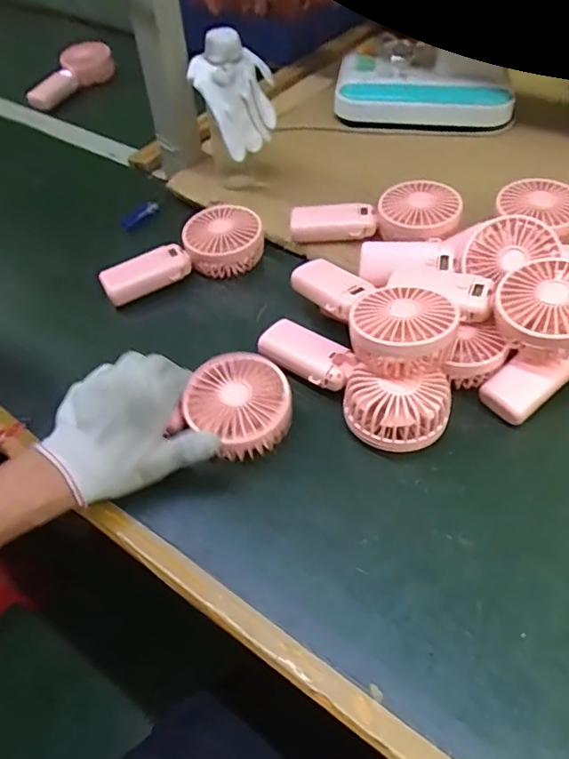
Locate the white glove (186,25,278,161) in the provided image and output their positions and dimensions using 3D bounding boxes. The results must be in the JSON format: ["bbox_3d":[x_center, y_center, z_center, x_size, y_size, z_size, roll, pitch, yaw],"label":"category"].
[{"bbox_3d":[-0.056,-0.300,0.571,0.090,0.101,0.076,-4,51,-2],"label":"white glove"}]

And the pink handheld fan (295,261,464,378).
[{"bbox_3d":[0.076,-0.064,0.485,0.092,0.044,0.179,-28,43,-20],"label":"pink handheld fan"}]

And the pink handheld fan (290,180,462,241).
[{"bbox_3d":[0.100,-0.178,0.602,0.178,0.054,0.078,6,53,7],"label":"pink handheld fan"}]

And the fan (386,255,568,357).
[{"bbox_3d":[0.186,-0.072,0.479,0.179,0.057,0.094,21,54,32],"label":"fan"}]

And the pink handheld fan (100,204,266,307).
[{"bbox_3d":[-0.110,-0.136,0.578,0.179,0.040,0.074,-22,54,-14],"label":"pink handheld fan"}]

